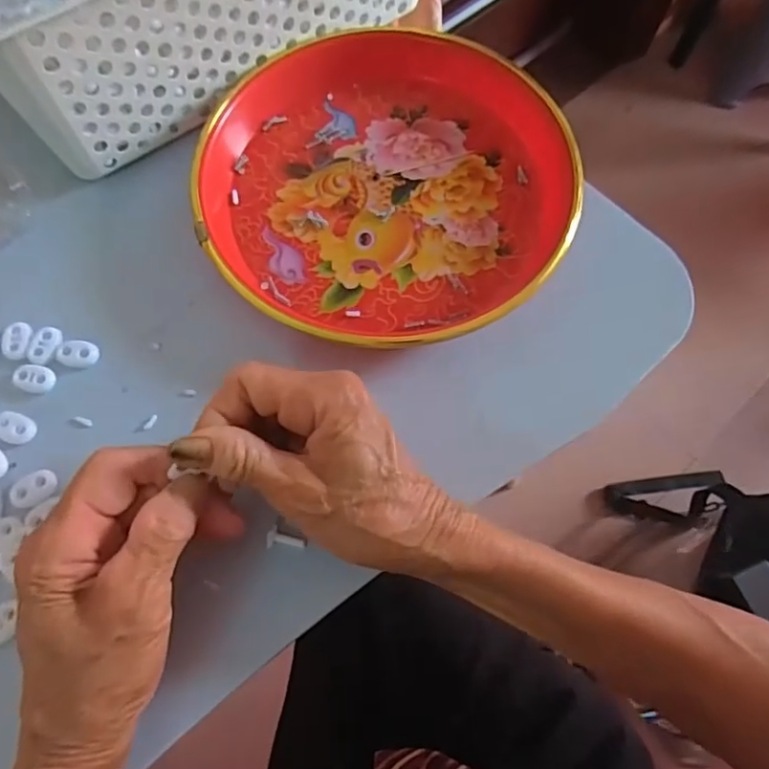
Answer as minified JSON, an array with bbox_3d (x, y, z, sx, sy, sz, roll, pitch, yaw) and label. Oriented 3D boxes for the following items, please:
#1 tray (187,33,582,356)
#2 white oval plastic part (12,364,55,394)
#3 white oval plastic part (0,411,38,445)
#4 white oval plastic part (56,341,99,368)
[{"bbox_3d":[0.002,-0.132,0.356,0.212,0.028,0.219,-1,68,-2],"label":"tray"},{"bbox_3d":[-0.190,-0.003,0.319,0.021,0.004,0.015,13,69,4],"label":"white oval plastic part"},{"bbox_3d":[-0.194,0.022,0.307,0.023,0.004,0.016,28,71,9],"label":"white oval plastic part"},{"bbox_3d":[-0.169,-0.017,0.324,0.020,0.005,0.015,4,68,0],"label":"white oval plastic part"}]

